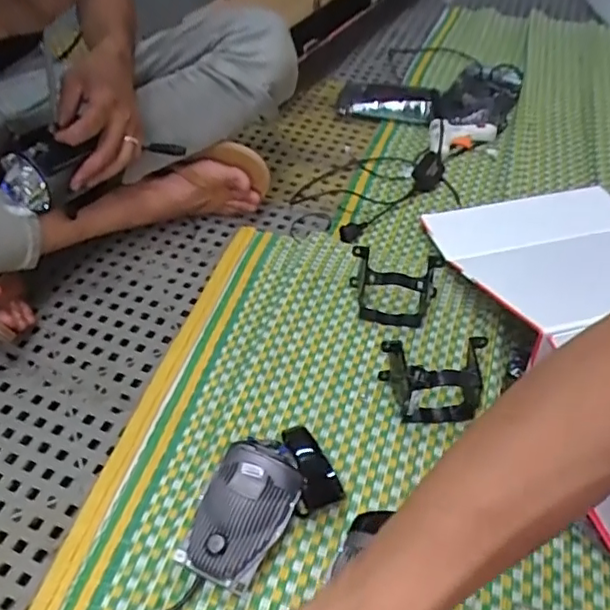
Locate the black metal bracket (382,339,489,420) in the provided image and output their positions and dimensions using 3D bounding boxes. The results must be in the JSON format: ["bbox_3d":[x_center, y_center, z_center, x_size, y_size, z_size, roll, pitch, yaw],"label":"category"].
[{"bbox_3d":[0.135,0.073,0.598,0.104,0.077,0.061,0,47,-1],"label":"black metal bracket"}]

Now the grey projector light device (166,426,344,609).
[{"bbox_3d":[-0.071,0.196,0.495,0.252,0.075,0.087,-35,56,-28],"label":"grey projector light device"}]

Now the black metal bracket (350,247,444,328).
[{"bbox_3d":[0.105,-0.028,0.696,0.107,0.070,0.076,12,48,10],"label":"black metal bracket"}]

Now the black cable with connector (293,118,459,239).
[{"bbox_3d":[0.138,-0.197,0.879,0.312,0.040,0.170,-22,51,-20],"label":"black cable with connector"}]

